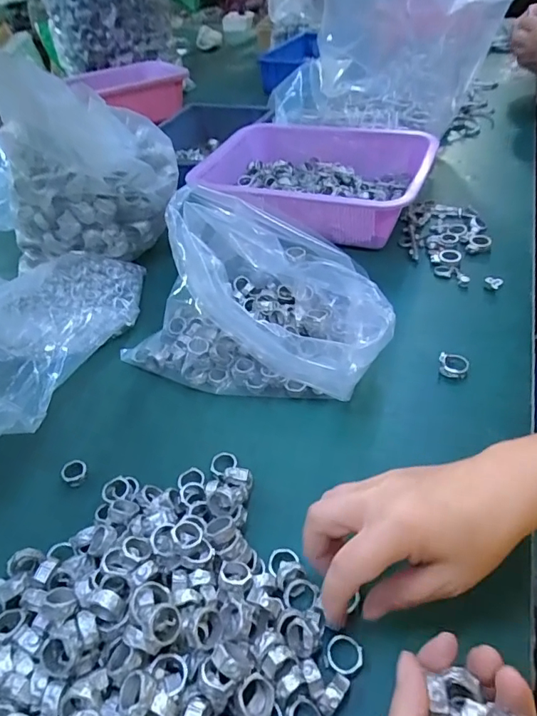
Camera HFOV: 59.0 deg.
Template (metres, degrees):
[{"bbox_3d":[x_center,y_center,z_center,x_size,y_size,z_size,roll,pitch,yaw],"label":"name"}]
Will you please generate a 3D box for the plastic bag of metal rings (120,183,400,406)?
[{"bbox_3d":[-0.008,-0.064,0.451,0.253,0.132,0.160,18,49,22],"label":"plastic bag of metal rings"}]

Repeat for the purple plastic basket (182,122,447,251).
[{"bbox_3d":[0.063,-0.249,0.669,0.290,0.078,0.230,14,48,18],"label":"purple plastic basket"}]

